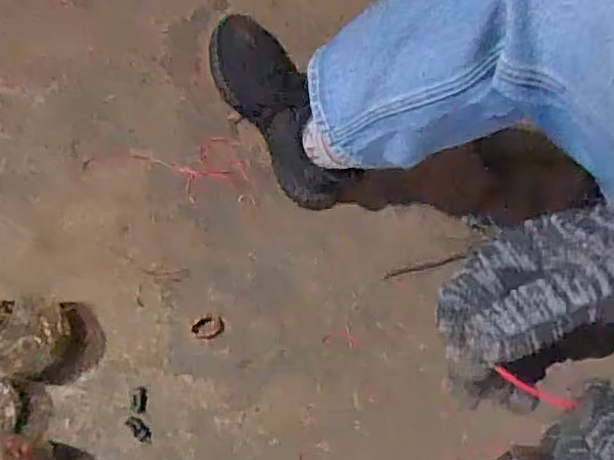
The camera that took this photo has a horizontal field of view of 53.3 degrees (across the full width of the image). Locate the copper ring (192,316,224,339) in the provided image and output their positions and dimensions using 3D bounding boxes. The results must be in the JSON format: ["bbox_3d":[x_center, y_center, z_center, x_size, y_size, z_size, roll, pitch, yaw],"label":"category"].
[{"bbox_3d":[-0.122,0.119,0.756,0.038,0.015,0.027,-13,66,-1],"label":"copper ring"}]

